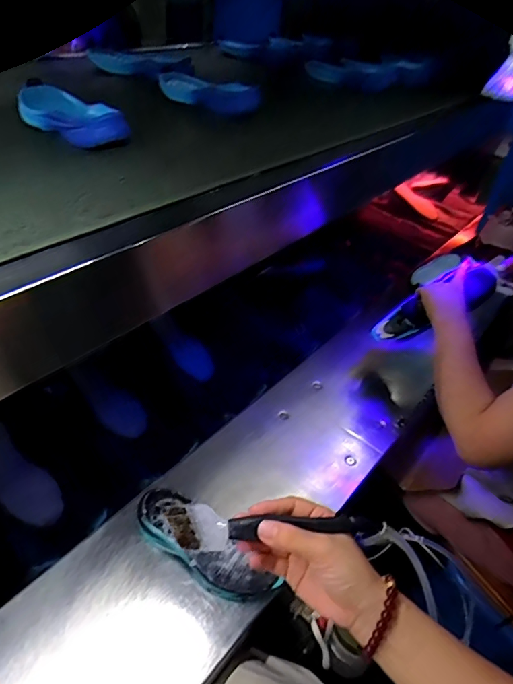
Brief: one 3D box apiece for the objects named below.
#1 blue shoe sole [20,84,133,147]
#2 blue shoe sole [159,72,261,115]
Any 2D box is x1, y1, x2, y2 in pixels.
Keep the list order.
[{"bbox_3d":[-0.277,-0.330,0.677,0.101,0.044,0.243,-23,48,-31],"label":"blue shoe sole"},{"bbox_3d":[-0.093,-0.458,0.846,0.239,0.039,0.066,32,46,27],"label":"blue shoe sole"}]

